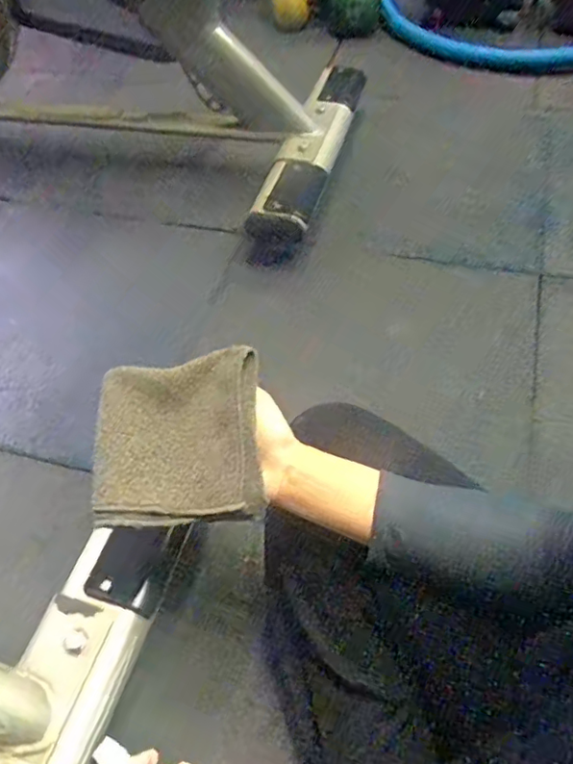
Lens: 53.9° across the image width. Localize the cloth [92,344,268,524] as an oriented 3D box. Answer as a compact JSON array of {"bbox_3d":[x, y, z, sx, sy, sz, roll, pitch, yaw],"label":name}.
[{"bbox_3d":[-0.087,0.043,0.448,0.130,0.020,0.132,-8,70,8],"label":"cloth"}]

